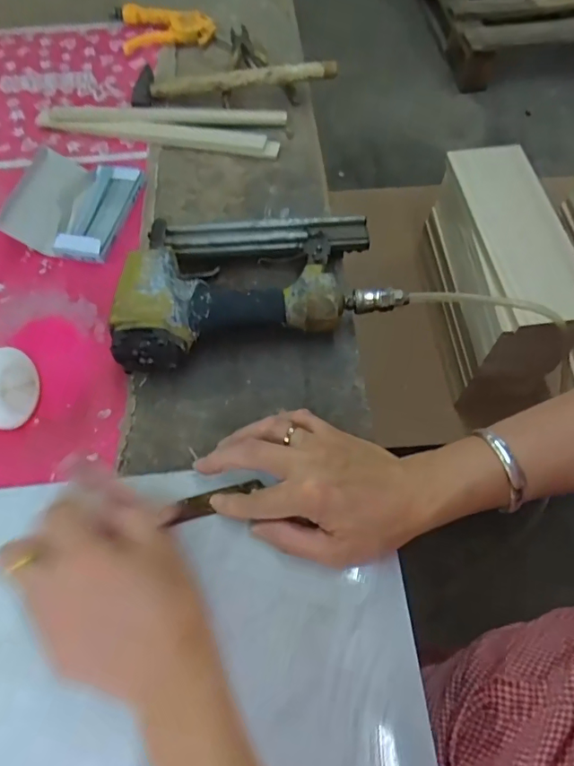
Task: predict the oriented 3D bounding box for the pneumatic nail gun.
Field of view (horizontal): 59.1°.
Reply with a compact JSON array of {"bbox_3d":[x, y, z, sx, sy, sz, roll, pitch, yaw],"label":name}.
[{"bbox_3d":[-0.032,-0.101,0.466,0.248,0.060,0.153,-10,62,-4],"label":"pneumatic nail gun"}]

